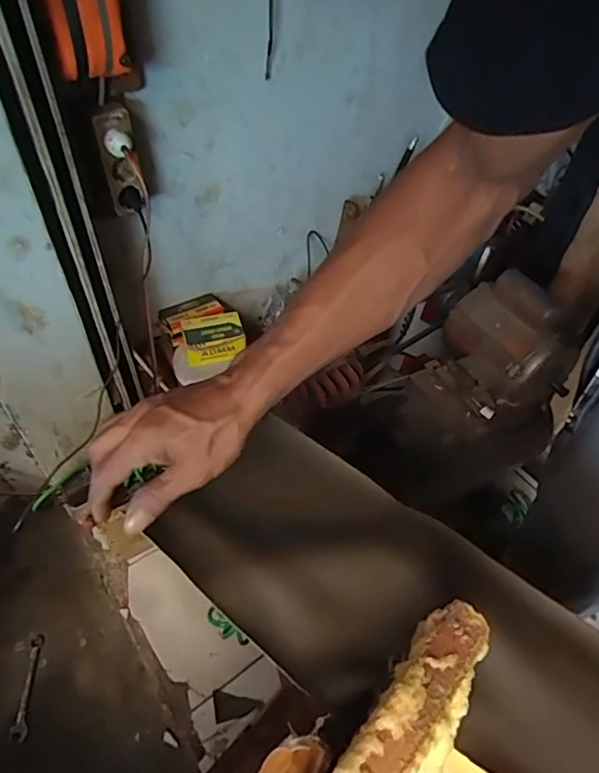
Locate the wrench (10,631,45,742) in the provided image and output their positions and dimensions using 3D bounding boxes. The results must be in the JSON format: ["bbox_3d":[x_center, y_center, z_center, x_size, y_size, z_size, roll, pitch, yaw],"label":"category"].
[{"bbox_3d":[-0.472,0.523,0.919,0.026,0.009,0.163,6,46,-15],"label":"wrench"}]

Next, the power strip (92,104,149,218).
[{"bbox_3d":[-0.259,-0.324,0.765,0.055,0.145,0.056,-12,51,-14],"label":"power strip"}]

